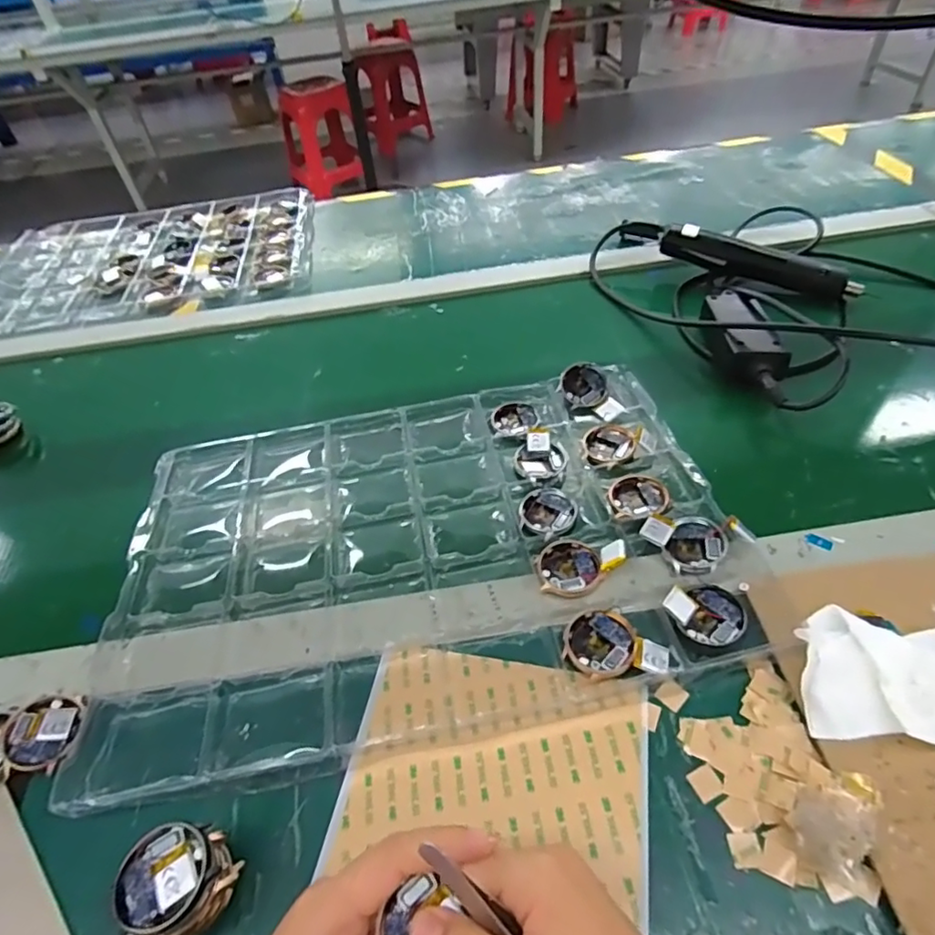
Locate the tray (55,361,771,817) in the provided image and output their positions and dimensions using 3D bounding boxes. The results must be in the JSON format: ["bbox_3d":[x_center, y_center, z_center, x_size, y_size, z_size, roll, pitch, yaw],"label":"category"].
[{"bbox_3d":[-0.037,0.050,0.430,0.436,0.020,0.294,-11,47,-3],"label":"tray"}]

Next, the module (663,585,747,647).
[{"bbox_3d":[0.152,0.093,0.359,0.047,0.012,0.040,-8,47,0],"label":"module"}]

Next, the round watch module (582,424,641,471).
[{"bbox_3d":[0.122,-0.019,0.483,0.043,0.009,0.045,-4,47,4],"label":"round watch module"}]

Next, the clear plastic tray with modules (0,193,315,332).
[{"bbox_3d":[-0.452,-0.299,0.798,0.456,0.020,0.297,-10,47,-2],"label":"clear plastic tray with modules"}]

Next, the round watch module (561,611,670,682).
[{"bbox_3d":[0.091,0.115,0.354,0.059,0.016,0.044,33,59,32],"label":"round watch module"}]

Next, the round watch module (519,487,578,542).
[{"bbox_3d":[0.063,0.034,0.440,0.044,0.004,0.045,-4,47,4],"label":"round watch module"}]

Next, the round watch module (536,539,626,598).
[{"bbox_3d":[0.078,0.069,0.395,0.056,0.016,0.043,11,50,17],"label":"round watch module"}]

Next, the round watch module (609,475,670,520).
[{"bbox_3d":[0.132,0.021,0.439,0.046,0.008,0.043,-4,47,4],"label":"round watch module"}]

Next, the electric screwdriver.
[{"bbox_3d":[0.317,-0.229,0.613,0.201,0.039,0.040,25,55,27],"label":"electric screwdriver"}]

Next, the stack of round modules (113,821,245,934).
[{"bbox_3d":[-0.143,0.209,0.282,0.045,0.037,0.045,-7,47,1],"label":"stack of round modules"}]

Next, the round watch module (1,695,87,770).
[{"bbox_3d":[-0.263,0.162,0.350,0.044,0.010,0.043,-4,47,4],"label":"round watch module"}]

